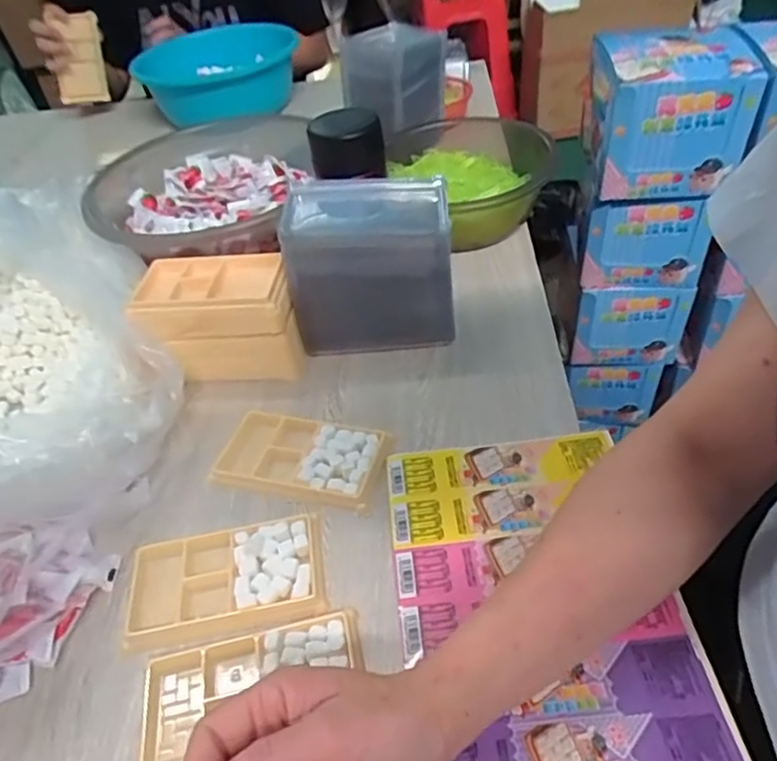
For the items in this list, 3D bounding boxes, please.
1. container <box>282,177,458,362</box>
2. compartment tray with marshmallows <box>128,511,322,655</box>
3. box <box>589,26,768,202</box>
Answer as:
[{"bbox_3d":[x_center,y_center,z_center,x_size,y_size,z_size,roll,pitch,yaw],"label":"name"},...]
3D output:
[{"bbox_3d":[-0.016,-0.102,0.573,0.139,0.131,0.089,-6,43,3],"label":"container"},{"bbox_3d":[-0.111,0.136,0.429,0.132,0.022,0.072,-11,43,-3],"label":"compartment tray with marshmallows"},{"bbox_3d":[0.311,-0.306,0.715,0.148,0.138,0.134,-2,44,7],"label":"box"}]

